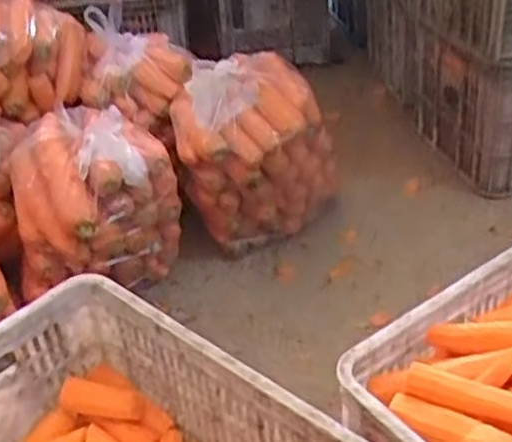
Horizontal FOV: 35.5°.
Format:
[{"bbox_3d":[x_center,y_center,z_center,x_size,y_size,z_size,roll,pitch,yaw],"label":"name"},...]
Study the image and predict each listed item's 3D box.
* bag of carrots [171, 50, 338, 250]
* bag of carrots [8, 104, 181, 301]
[{"bbox_3d":[-0.001,-0.129,1.432,0.270,0.284,0.212,-23,40,-23],"label":"bag of carrots"},{"bbox_3d":[-0.266,-0.027,1.299,0.209,0.256,0.256,18,42,29],"label":"bag of carrots"}]

